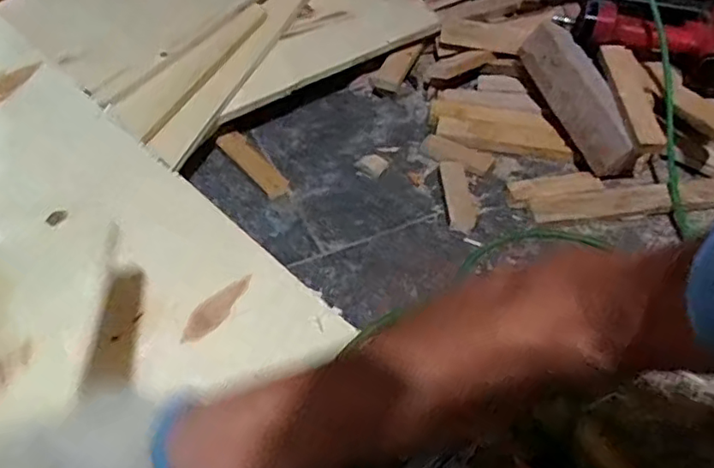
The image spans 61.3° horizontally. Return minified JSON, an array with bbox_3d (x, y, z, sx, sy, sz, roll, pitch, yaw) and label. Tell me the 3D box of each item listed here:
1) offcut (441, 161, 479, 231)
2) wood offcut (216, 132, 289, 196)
[{"bbox_3d":[0.138,-0.053,0.814,0.038,0.008,0.123,0,49,-2],"label":"offcut"},{"bbox_3d":[-0.143,-0.097,0.836,0.036,0.018,0.133,-30,57,-25],"label":"wood offcut"}]

